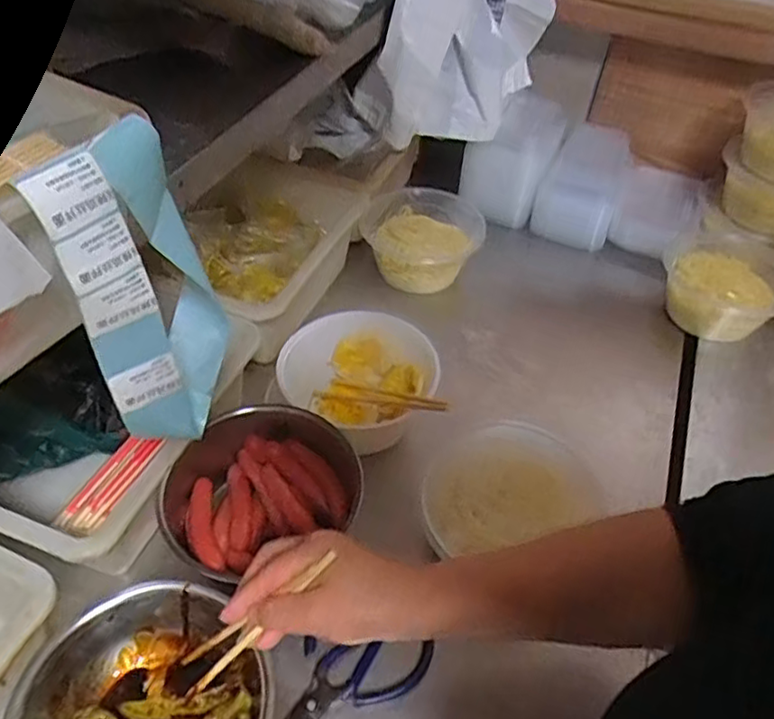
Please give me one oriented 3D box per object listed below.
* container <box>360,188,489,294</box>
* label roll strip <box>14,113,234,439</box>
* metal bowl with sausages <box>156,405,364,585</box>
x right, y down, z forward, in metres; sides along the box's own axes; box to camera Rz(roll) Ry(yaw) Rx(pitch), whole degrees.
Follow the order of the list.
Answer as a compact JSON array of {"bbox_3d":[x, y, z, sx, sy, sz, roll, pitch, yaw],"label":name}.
[{"bbox_3d":[0.048,-0.169,0.882,0.157,0.074,0.132,18,49,9],"label":"container"},{"bbox_3d":[-0.141,-0.038,0.383,0.047,0.203,0.103,9,47,4],"label":"label roll strip"},{"bbox_3d":[-0.124,0.120,0.594,0.176,0.078,0.182,3,48,-4],"label":"metal bowl with sausages"}]

